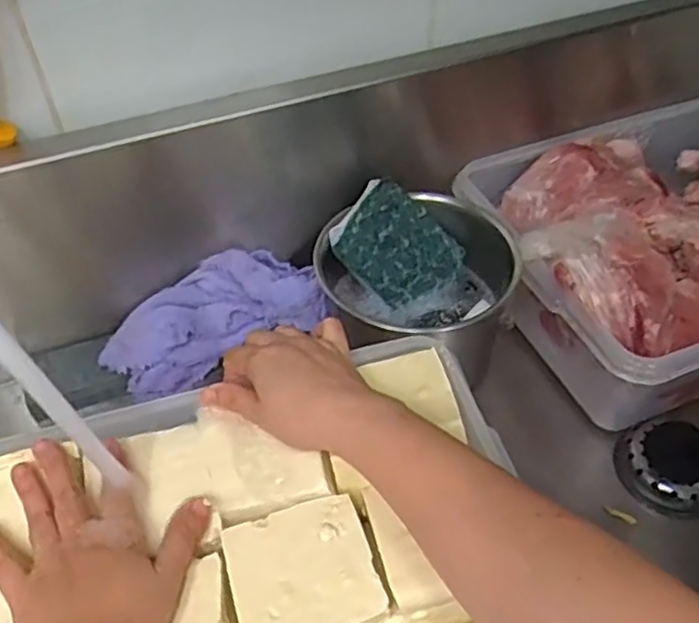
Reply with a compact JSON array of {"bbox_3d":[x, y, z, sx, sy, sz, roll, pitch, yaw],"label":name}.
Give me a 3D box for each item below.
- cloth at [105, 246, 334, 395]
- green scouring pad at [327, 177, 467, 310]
[{"bbox_3d":[-0.114,0.008,0.593,0.184,0.063,0.070,-26,51,-5],"label":"cloth"},{"bbox_3d":[0.040,-0.050,0.579,0.076,0.100,0.016,-51,19,-7],"label":"green scouring pad"}]

